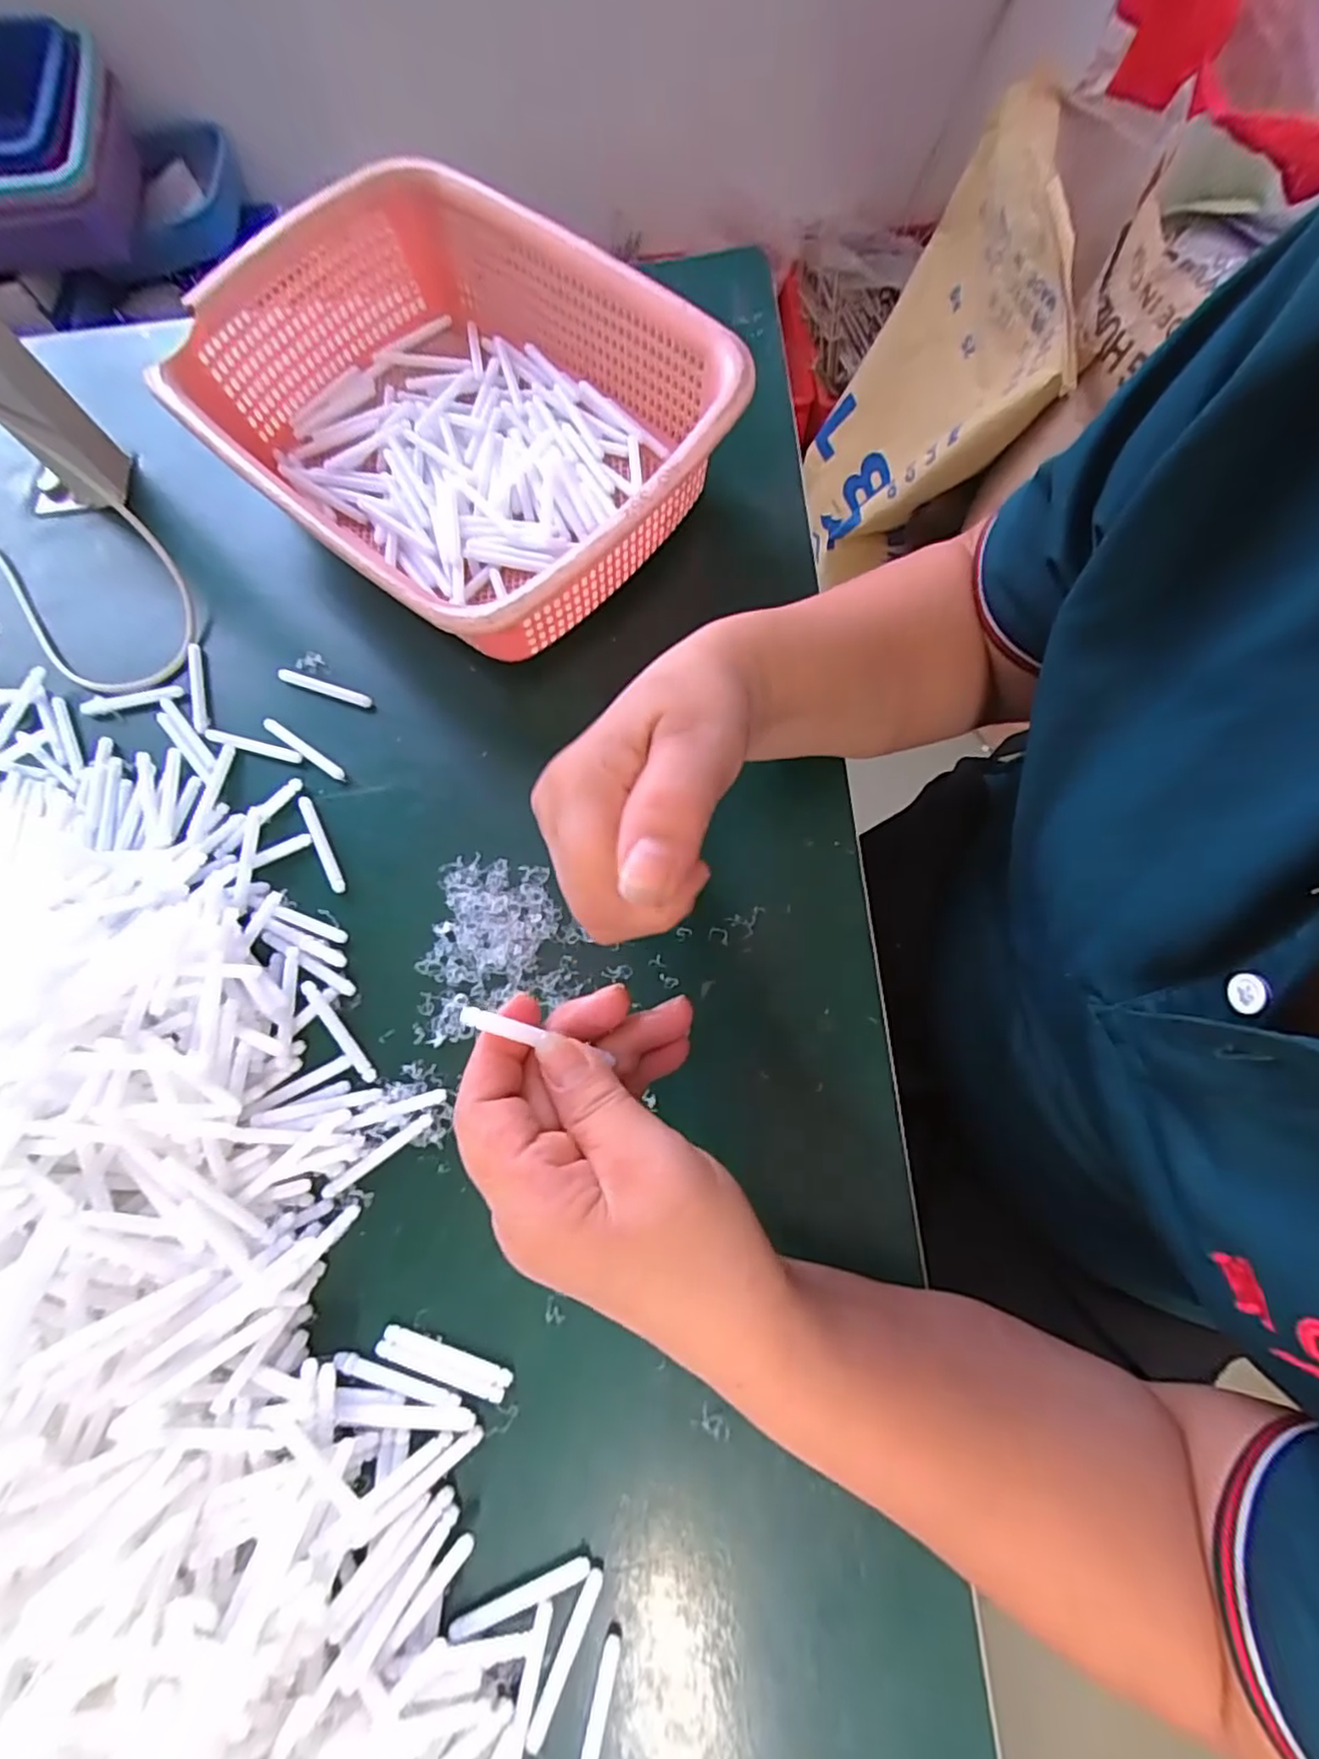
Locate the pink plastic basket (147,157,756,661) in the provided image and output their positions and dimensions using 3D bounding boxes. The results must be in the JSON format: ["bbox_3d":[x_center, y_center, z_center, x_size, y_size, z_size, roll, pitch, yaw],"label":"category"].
[{"bbox_3d":[-0.112,-0.252,0.382,0.282,0.090,0.211,41,79,12],"label":"pink plastic basket"}]

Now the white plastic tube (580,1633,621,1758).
[{"bbox_3d":[-0.025,0.327,0.255,0.007,0.004,0.062,13,74,5],"label":"white plastic tube"}]

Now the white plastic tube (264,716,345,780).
[{"bbox_3d":[-0.200,-0.073,0.377,0.058,0.004,0.007,34,77,11],"label":"white plastic tube"}]

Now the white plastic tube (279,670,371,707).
[{"bbox_3d":[-0.193,-0.111,0.387,0.057,0.004,0.008,18,75,7],"label":"white plastic tube"}]

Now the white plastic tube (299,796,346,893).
[{"bbox_3d":[-0.182,-0.019,0.361,0.007,0.004,0.059,-27,75,-6],"label":"white plastic tube"}]

